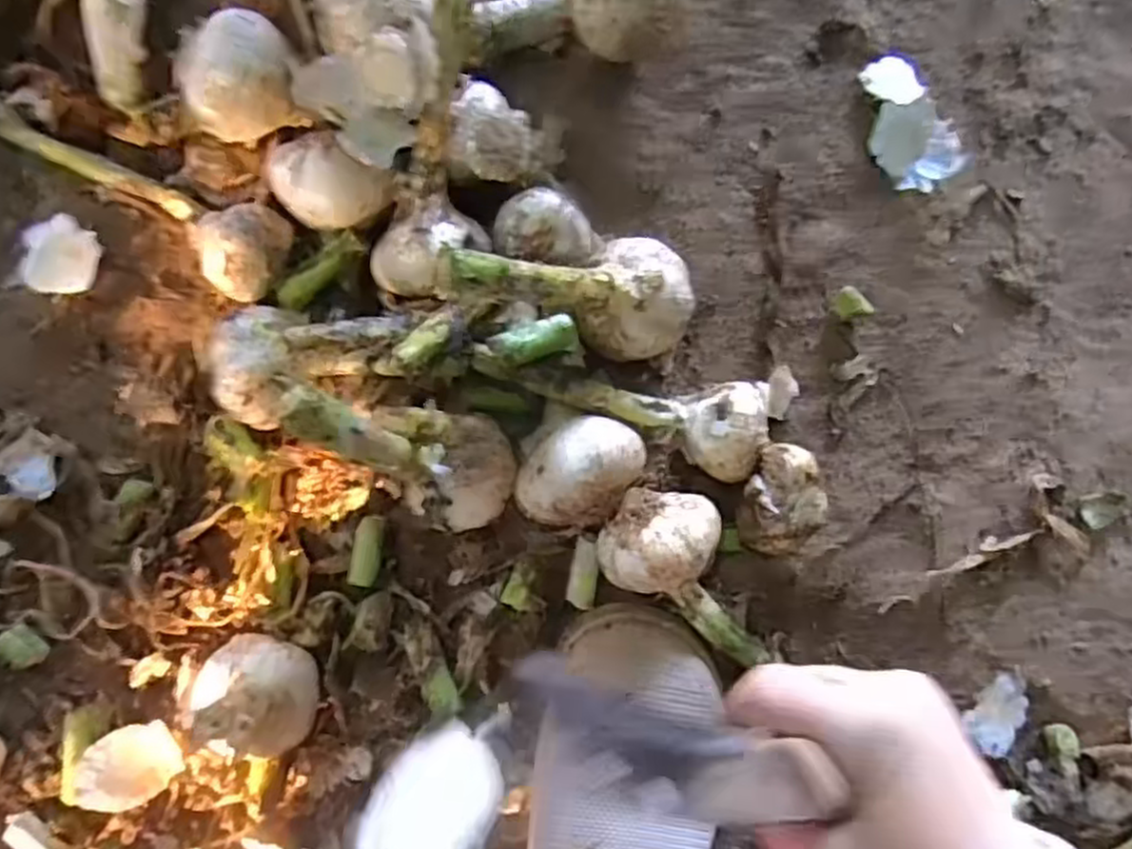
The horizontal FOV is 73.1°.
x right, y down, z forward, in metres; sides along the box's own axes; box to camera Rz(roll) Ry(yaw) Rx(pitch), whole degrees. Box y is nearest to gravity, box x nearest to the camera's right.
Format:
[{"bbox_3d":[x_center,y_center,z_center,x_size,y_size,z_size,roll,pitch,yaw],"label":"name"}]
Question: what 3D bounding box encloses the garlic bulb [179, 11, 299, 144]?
[{"bbox_3d":[-0.151,-0.157,0.355,0.049,0.052,0.042,-15,87,-10],"label":"garlic bulb"}]

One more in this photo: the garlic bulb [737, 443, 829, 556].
[{"bbox_3d":[0.106,0.037,0.380,0.037,0.042,0.052,10,83,-8],"label":"garlic bulb"}]

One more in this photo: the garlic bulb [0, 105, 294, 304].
[{"bbox_3d":[-0.202,-0.113,0.358,0.153,0.035,0.042,31,81,-5],"label":"garlic bulb"}]

